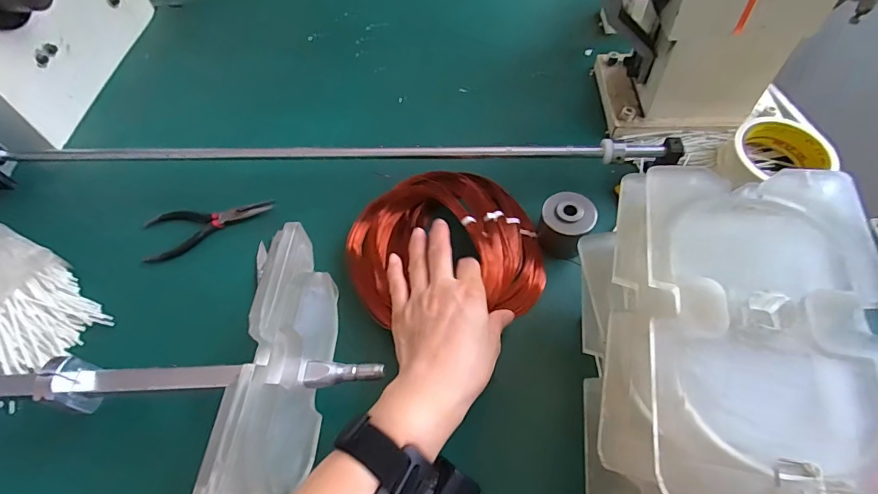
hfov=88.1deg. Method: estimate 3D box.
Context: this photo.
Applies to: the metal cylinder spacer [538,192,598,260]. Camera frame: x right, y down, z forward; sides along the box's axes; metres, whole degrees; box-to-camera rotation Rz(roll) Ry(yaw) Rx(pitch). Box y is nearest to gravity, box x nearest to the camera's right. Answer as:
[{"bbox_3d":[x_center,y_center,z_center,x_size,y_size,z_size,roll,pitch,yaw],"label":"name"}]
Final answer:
[{"bbox_3d":[0.115,-0.019,0.417,0.047,0.042,0.050,-2,57,3],"label":"metal cylinder spacer"}]

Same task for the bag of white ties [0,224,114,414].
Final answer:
[{"bbox_3d":[-0.413,0.038,0.422,0.216,0.038,0.104,34,65,23],"label":"bag of white ties"}]

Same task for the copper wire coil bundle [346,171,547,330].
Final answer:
[{"bbox_3d":[0.003,-0.012,0.421,0.174,0.049,0.149,-6,56,0],"label":"copper wire coil bundle"}]

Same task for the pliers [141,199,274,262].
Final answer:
[{"bbox_3d":[-0.239,-0.029,0.472,0.127,0.012,0.064,-25,59,-12],"label":"pliers"}]

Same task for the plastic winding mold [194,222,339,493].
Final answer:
[{"bbox_3d":[-0.105,0.087,0.311,0.037,0.093,0.185,1,57,4],"label":"plastic winding mold"}]

